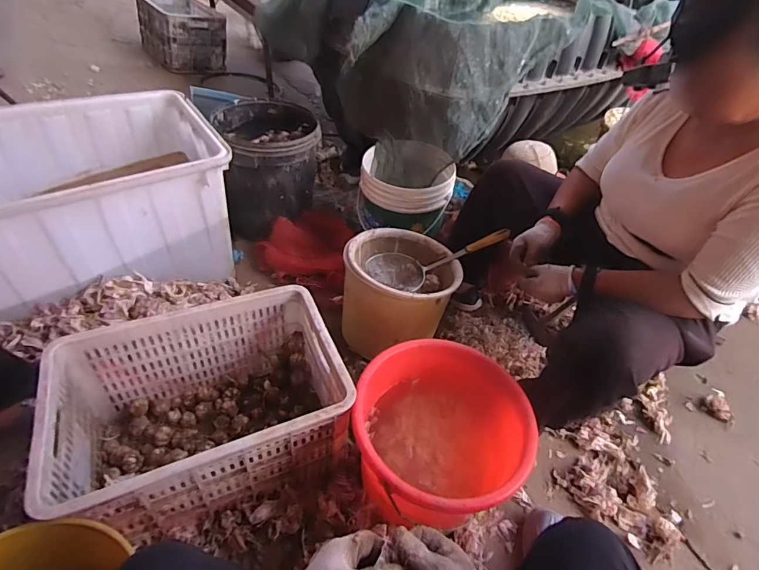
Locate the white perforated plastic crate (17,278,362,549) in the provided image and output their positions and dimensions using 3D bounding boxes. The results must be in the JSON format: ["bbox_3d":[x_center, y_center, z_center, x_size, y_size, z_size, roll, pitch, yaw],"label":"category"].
[{"bbox_3d":[-0.354,0.259,0.911,0.517,0.306,0.358,-19,50,-16],"label":"white perforated plastic crate"}]

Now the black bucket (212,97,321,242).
[{"bbox_3d":[-0.387,-0.423,1.538,0.313,0.348,0.352,-10,48,-9],"label":"black bucket"}]

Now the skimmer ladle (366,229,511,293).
[{"bbox_3d":[0.169,-0.073,1.212,0.403,0.069,0.134,-15,49,8],"label":"skimmer ladle"}]

